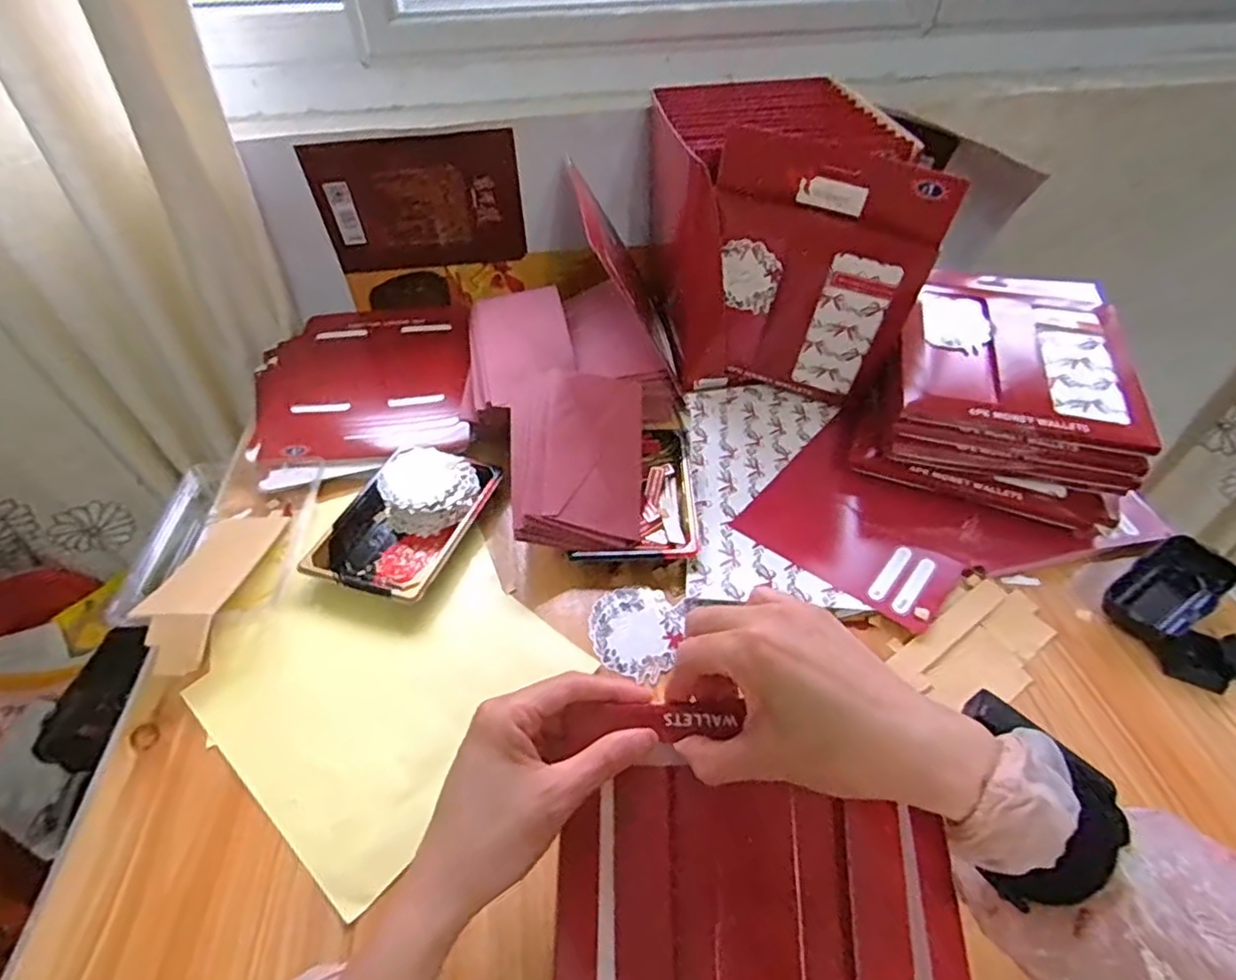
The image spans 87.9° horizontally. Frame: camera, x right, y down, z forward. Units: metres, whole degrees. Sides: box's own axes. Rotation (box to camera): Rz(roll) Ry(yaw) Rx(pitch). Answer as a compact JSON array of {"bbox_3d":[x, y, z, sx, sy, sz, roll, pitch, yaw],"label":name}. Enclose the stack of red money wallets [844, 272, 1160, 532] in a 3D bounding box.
[{"bbox_3d":[0.341,-0.090,0.590,0.211,0.110,0.213,11,46,12],"label":"stack of red money wallets"}]

